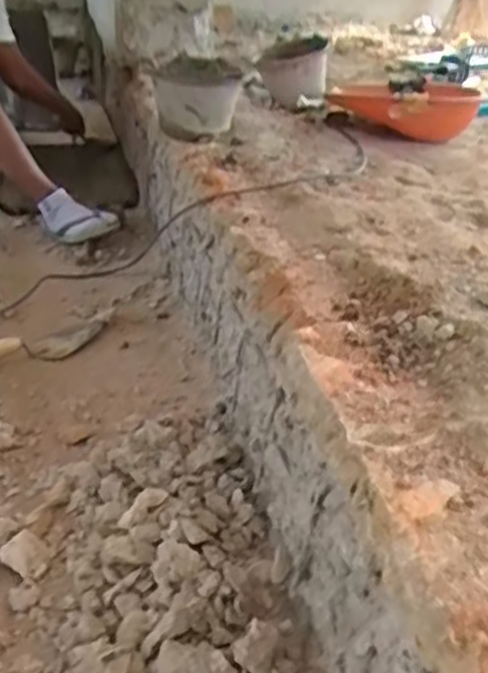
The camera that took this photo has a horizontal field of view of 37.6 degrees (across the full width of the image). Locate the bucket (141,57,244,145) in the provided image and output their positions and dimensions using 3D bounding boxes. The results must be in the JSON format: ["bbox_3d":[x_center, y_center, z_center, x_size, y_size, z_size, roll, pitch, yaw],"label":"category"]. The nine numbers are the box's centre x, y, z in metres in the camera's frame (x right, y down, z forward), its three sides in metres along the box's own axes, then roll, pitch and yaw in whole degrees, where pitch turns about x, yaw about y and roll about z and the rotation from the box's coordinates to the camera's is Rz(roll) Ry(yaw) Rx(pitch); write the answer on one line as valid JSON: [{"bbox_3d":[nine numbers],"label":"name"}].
[{"bbox_3d":[-0.122,-0.564,1.715,0.177,0.159,0.158,23,35,30],"label":"bucket"}]

